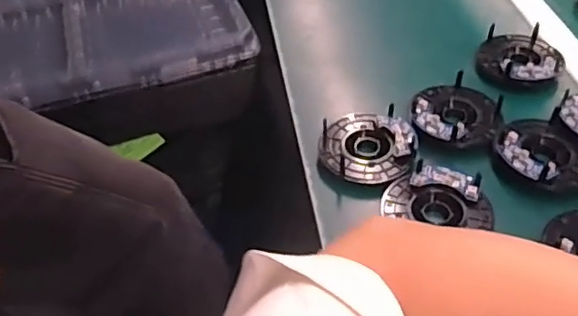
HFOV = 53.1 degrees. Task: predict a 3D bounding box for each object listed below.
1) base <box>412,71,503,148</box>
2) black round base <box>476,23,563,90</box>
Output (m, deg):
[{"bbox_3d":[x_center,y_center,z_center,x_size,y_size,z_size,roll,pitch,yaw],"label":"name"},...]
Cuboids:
[{"bbox_3d":[0.185,-0.051,0.644,0.097,0.027,0.095,-3,46,3],"label":"base"},{"bbox_3d":[0.283,-0.124,0.704,0.097,0.028,0.105,-3,46,3],"label":"black round base"}]

